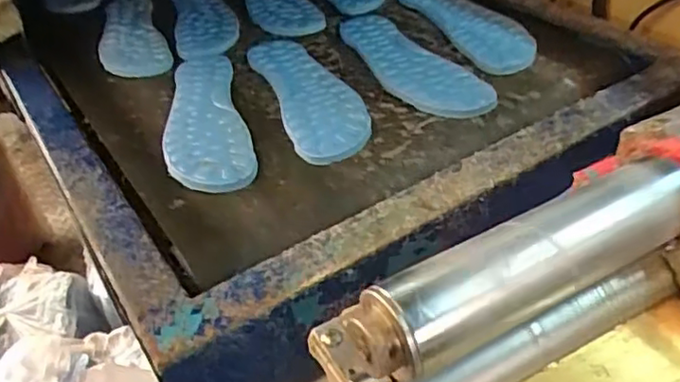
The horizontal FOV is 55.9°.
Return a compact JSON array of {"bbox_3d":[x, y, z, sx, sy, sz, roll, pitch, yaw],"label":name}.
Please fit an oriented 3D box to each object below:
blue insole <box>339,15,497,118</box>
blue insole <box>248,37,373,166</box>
[{"bbox_3d":[0.072,-0.144,0.706,0.082,0.015,0.240,-21,40,-16],"label":"blue insole"},{"bbox_3d":[-0.033,-0.105,0.668,0.081,0.012,0.240,-17,39,-11],"label":"blue insole"}]

